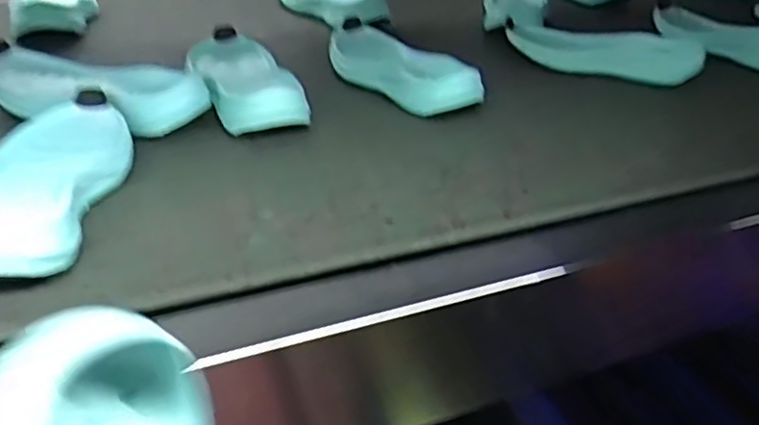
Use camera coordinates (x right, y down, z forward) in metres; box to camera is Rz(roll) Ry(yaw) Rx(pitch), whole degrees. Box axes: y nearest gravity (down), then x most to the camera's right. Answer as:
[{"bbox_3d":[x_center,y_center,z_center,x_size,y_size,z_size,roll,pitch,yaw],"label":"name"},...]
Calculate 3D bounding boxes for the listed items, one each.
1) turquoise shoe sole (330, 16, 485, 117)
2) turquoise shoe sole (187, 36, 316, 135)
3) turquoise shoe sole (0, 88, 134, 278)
[{"bbox_3d":[0.015,-0.148,0.689,0.095,0.038,0.220,-13,33,-26],"label":"turquoise shoe sole"},{"bbox_3d":[-0.127,-0.123,0.635,0.081,0.037,0.218,-8,31,-20],"label":"turquoise shoe sole"},{"bbox_3d":[-0.215,-0.020,0.444,0.091,0.042,0.211,-4,30,-12],"label":"turquoise shoe sole"}]

